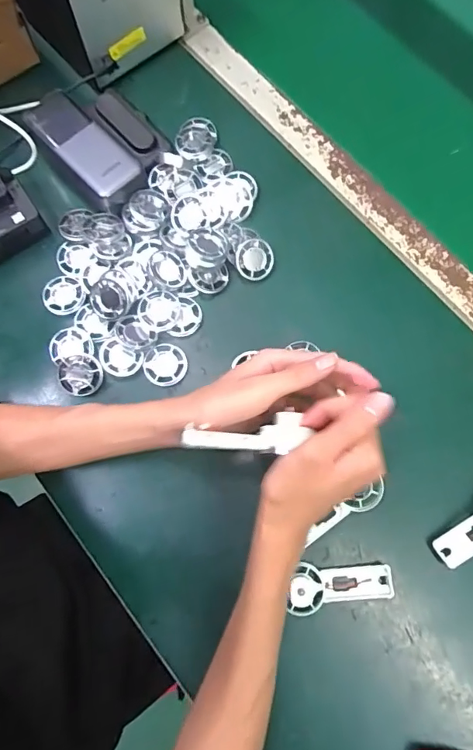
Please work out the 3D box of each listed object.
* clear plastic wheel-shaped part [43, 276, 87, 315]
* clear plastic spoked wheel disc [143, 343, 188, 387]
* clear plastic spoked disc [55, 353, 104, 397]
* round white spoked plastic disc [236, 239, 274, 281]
[{"bbox_3d":[-0.168,-0.077,0.467,0.041,0.009,0.040,0,75,0],"label":"clear plastic wheel-shaped part"},{"bbox_3d":[-0.067,-0.009,0.449,0.040,0.006,0.038,0,75,0],"label":"clear plastic spoked wheel disc"},{"bbox_3d":[-0.144,0.000,0.437,0.041,0.012,0.036,-4,75,-1],"label":"clear plastic spoked disc"},{"bbox_3d":[0.018,-0.113,0.467,0.036,0.004,0.038,-2,109,-6],"label":"round white spoked plastic disc"}]

